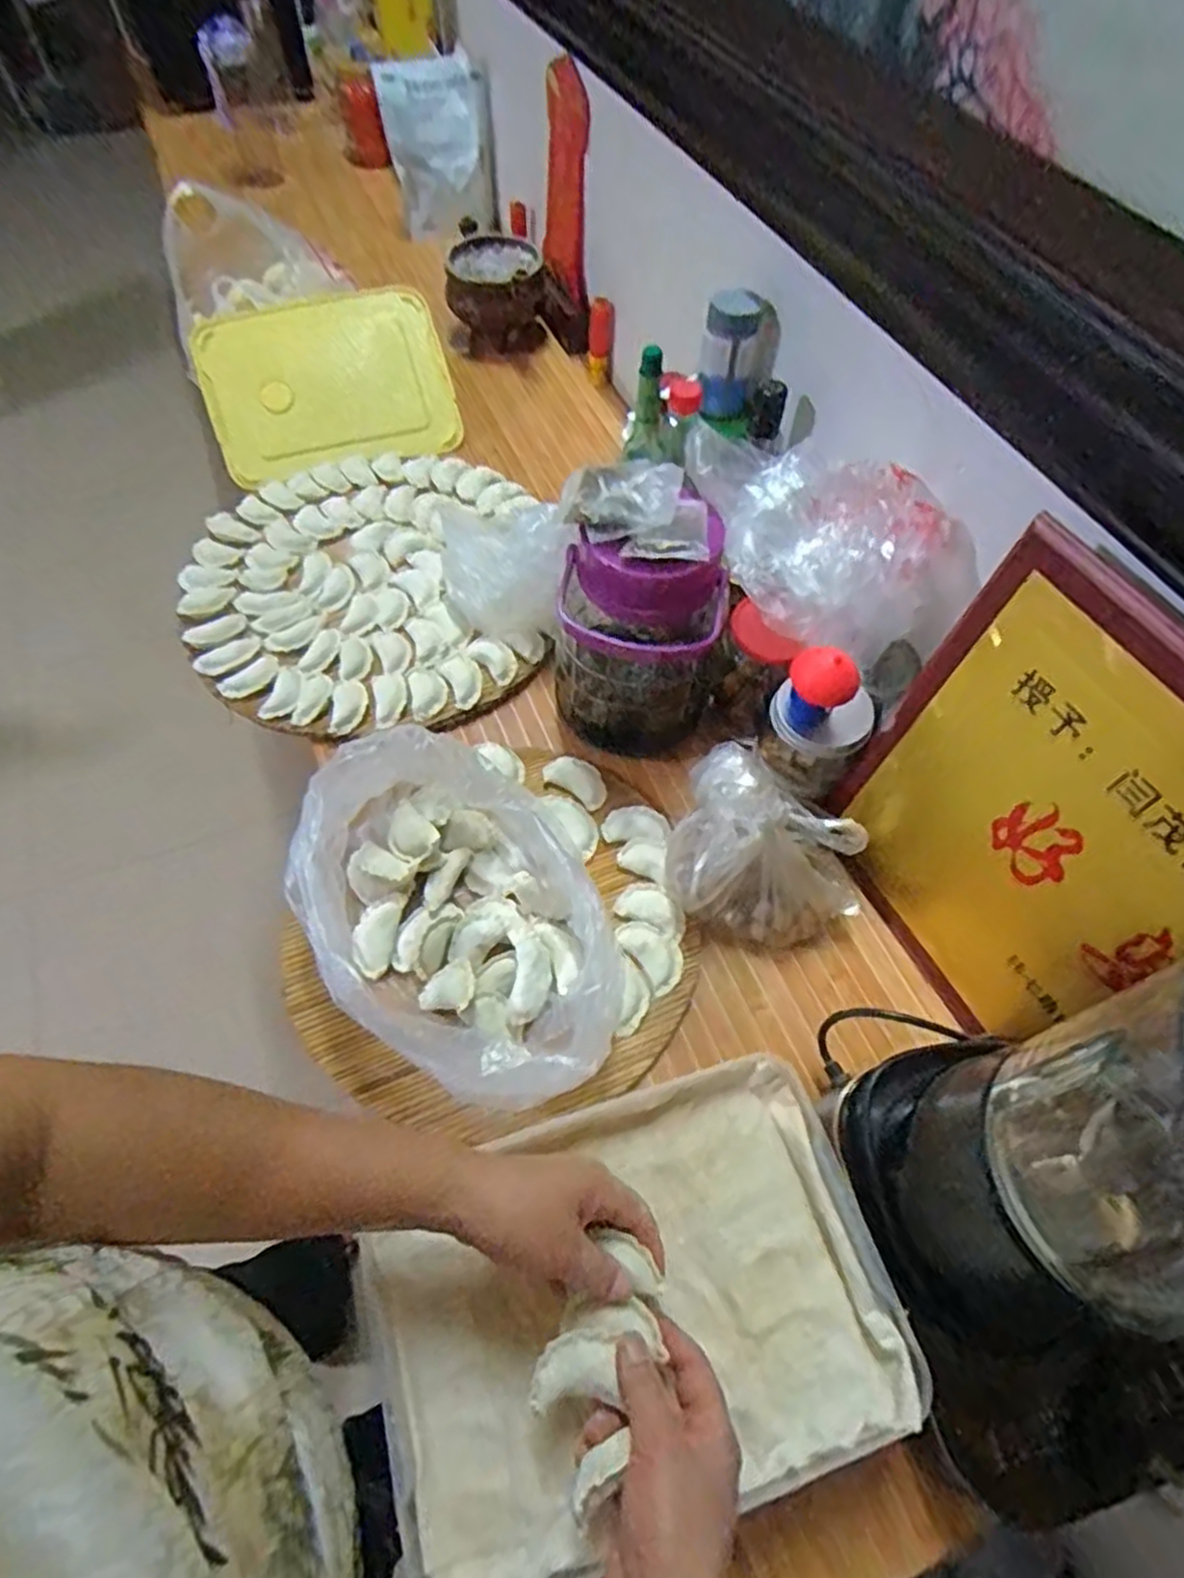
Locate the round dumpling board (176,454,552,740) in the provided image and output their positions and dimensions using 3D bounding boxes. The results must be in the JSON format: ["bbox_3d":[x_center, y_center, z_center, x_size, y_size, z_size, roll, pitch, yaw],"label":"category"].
[{"bbox_3d":[-0.268,-0.250,0.878,0.386,0.032,0.437,-4,59,-5],"label":"round dumpling board"}]

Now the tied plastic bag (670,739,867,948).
[{"bbox_3d":[0.152,0.051,0.652,0.167,0.118,0.124,14,59,6],"label":"tied plastic bag"}]

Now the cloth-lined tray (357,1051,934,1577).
[{"bbox_3d":[0.023,0.317,0.474,0.308,0.037,0.217,-14,60,-11],"label":"cloth-lined tray"}]

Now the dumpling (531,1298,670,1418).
[{"bbox_3d":[0.000,0.311,0.415,0.073,0.015,0.034,-25,63,-20],"label":"dumpling"}]

